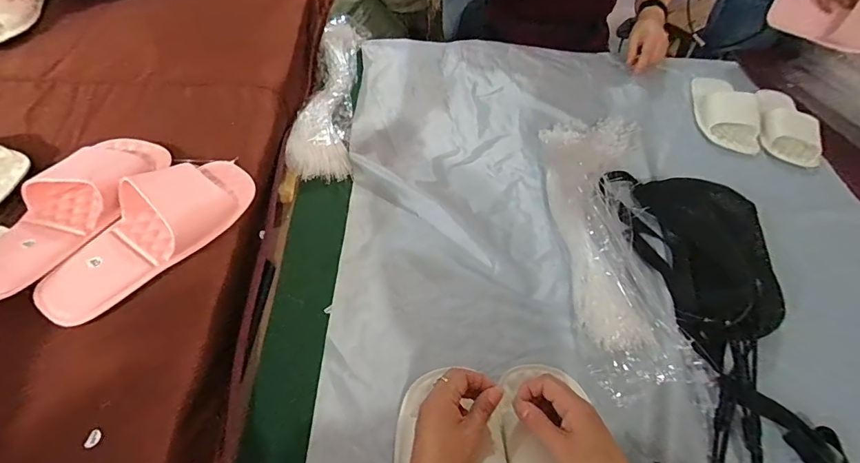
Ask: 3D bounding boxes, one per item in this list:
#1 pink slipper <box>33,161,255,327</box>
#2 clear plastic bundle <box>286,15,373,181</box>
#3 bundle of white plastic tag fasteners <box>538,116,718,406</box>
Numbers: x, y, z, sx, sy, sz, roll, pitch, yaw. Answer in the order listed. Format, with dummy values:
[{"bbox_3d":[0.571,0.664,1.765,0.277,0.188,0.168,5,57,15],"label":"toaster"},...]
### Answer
[{"bbox_3d":[-0.291,-0.009,0.457,0.097,0.058,0.229,32,57,20],"label":"pink slipper"},{"bbox_3d":[-0.176,-0.266,0.797,0.094,0.036,0.447,2,52,-3],"label":"clear plastic bundle"},{"bbox_3d":[0.264,-0.011,0.630,0.169,0.063,0.483,6,52,1],"label":"bundle of white plastic tag fasteners"}]

